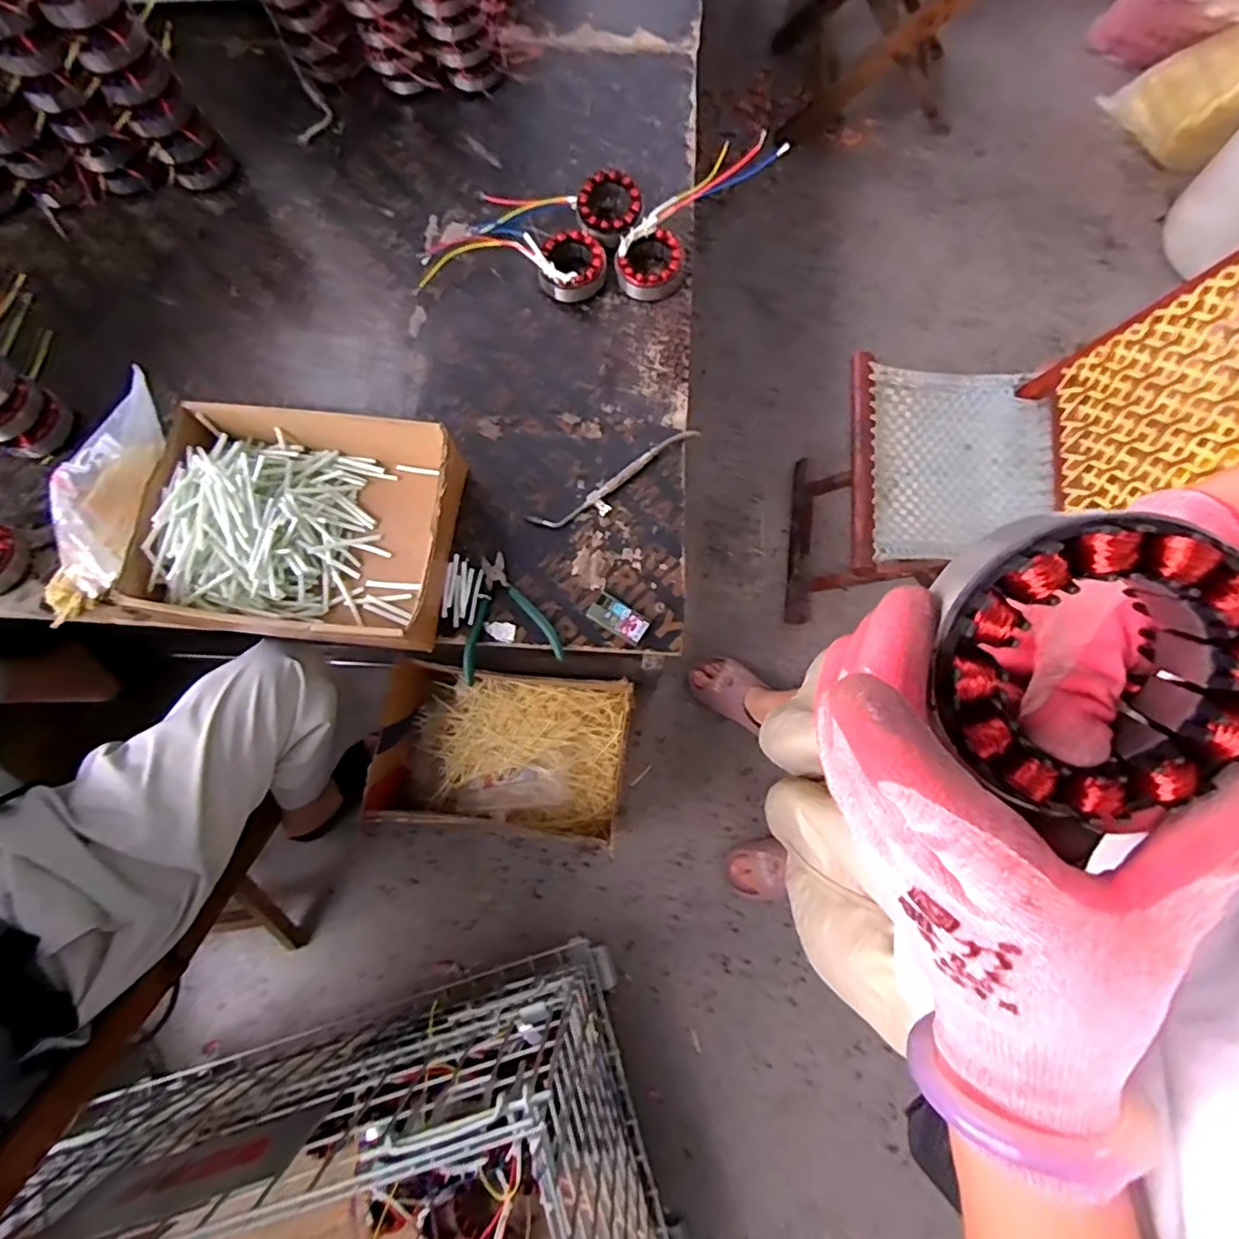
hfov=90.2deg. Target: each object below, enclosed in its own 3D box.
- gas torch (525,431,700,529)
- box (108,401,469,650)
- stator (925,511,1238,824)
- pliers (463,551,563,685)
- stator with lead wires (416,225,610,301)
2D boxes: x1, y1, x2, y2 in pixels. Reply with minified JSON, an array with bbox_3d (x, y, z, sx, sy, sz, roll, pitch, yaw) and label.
[{"bbox_3d":[0.002,-0.165,0.746,0.233,0.011,0.045,-30,78,-6],"label":"gas torch"},{"bbox_3d":[-0.355,-0.106,0.703,0.327,0.090,0.251,8,77,3],"label":"box"},{"bbox_3d":[0.134,0.012,0.183,0.082,0.033,0.085,2,101,9],"label":"stator"},{"bbox_3d":[-0.132,-0.009,0.707,0.112,0.011,0.138,-12,76,-1],"label":"pliers"},{"bbox_3d":[-0.141,-0.474,0.811,0.250,0.046,0.104,9,77,3],"label":"stator with lead wires"}]

